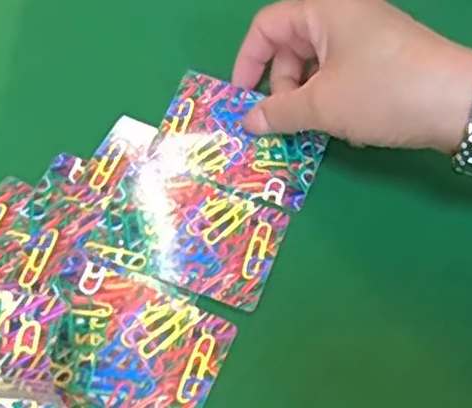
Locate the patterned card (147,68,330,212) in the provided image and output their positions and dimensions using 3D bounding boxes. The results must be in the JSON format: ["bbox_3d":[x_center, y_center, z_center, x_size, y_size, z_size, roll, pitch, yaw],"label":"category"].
[{"bbox_3d":[0.002,-0.034,0.365,0.087,0.007,0.057,22,67,9],"label":"patterned card"}]

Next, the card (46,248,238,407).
[{"bbox_3d":[-0.047,0.060,0.306,0.083,0.004,0.059,22,59,12],"label":"card"}]

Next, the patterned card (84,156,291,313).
[{"bbox_3d":[-0.022,0.012,0.337,0.087,0.004,0.059,19,59,10],"label":"patterned card"}]

